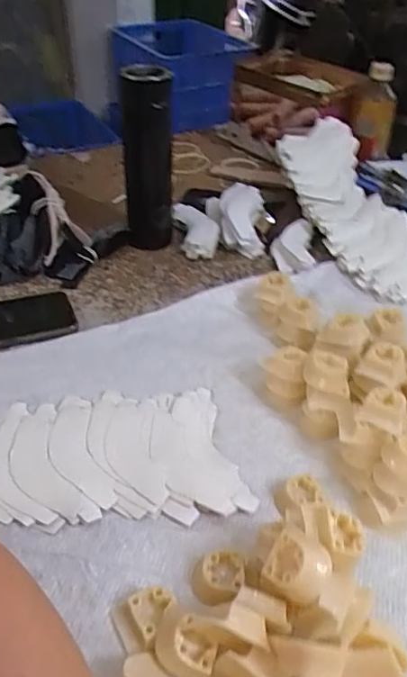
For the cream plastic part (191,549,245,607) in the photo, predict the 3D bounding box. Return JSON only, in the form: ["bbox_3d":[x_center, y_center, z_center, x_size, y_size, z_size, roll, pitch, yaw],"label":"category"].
[{"bbox_3d":[0.012,0.168,0.384,0.034,0.015,0.039,28,47,29],"label":"cream plastic part"}]

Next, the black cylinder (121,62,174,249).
[{"bbox_3d":[-0.071,-0.223,0.699,0.066,0.233,0.056,-3,40,-5],"label":"black cylinder"}]

